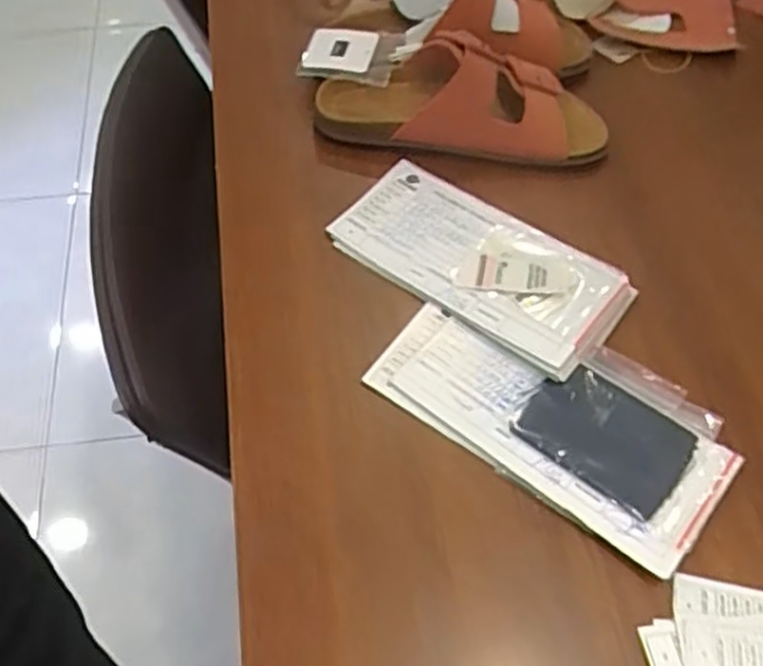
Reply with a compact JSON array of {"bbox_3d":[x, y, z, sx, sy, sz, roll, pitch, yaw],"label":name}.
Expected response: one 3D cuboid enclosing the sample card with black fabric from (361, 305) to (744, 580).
[{"bbox_3d":[0.114,0.051,0.500,0.226,0.010,0.118,32,61,19],"label":"sample card with black fabric"}]

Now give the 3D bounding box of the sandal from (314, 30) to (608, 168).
[{"bbox_3d":[0.067,-0.198,0.626,0.245,0.061,0.095,2,56,1],"label":"sandal"}]

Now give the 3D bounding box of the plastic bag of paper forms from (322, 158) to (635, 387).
[{"bbox_3d":[0.073,-0.058,0.567,0.222,0.008,0.112,31,61,18],"label":"plastic bag of paper forms"}]

